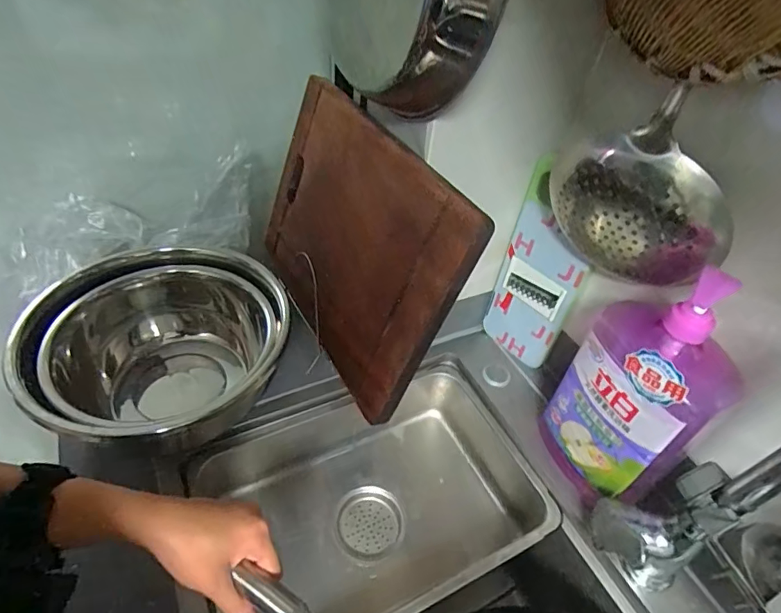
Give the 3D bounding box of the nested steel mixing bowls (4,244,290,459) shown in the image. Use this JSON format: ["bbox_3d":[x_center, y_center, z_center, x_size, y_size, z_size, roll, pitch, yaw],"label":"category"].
[{"bbox_3d":[-0.243,0.065,0.537,0.247,0.141,0.240,4,44,-3],"label":"nested steel mixing bowls"}]

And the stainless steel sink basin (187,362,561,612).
[{"bbox_3d":[-0.007,0.235,0.567,0.354,0.111,0.242,-17,48,-23],"label":"stainless steel sink basin"}]

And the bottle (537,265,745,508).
[{"bbox_3d":[0.234,0.078,0.452,0.065,0.265,0.113,-7,45,-14],"label":"bottle"}]

